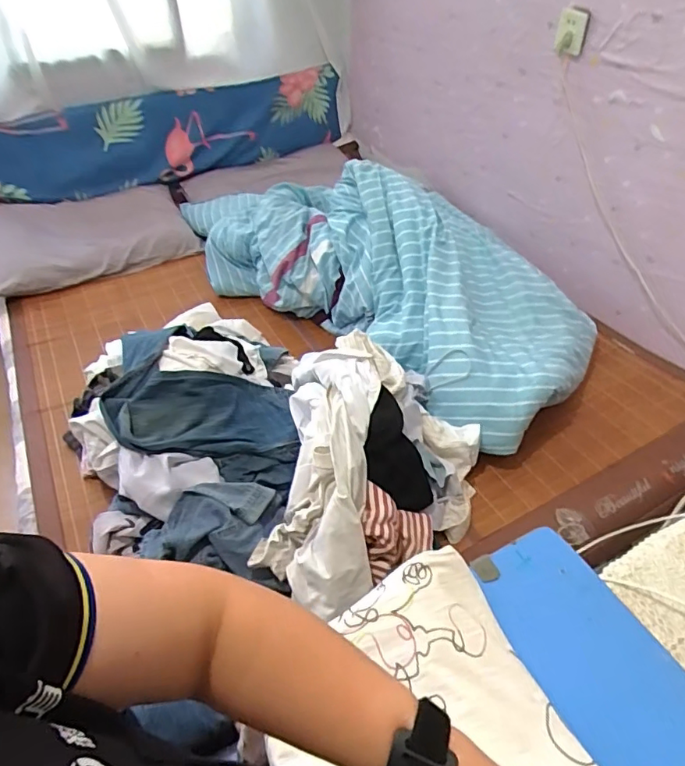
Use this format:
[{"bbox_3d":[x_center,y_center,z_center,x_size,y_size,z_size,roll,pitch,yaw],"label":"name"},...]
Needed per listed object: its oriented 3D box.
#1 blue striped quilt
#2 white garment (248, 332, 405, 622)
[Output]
[{"bbox_3d":[0.043,-0.397,1.490,0.554,0.307,1.392,-34,52,-30],"label":"blue striped quilt"},{"bbox_3d":[-0.008,0.090,1.000,0.232,0.123,0.549,3,44,4],"label":"white garment"}]

